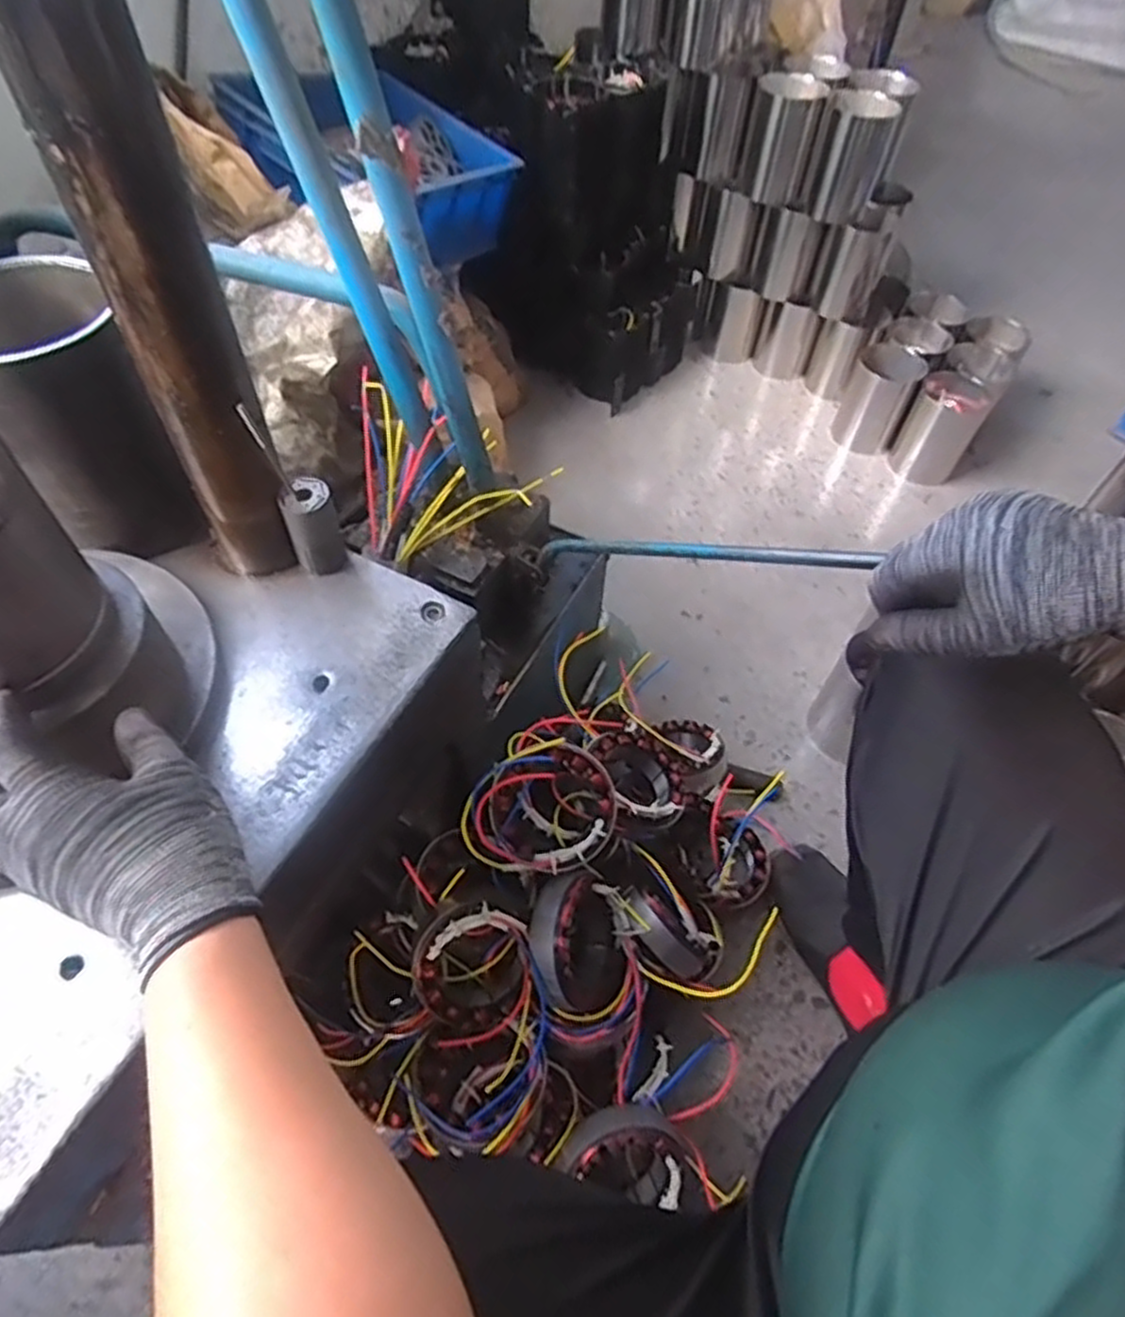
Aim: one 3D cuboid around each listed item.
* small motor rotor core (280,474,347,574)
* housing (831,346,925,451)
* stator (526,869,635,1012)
[{"bbox_3d":[-0.196,-0.105,0.590,0.037,0.078,0.030,-15,56,-13],"label":"small motor rotor core"},{"bbox_3d":[0.593,-0.490,1.407,0.117,0.160,0.137,22,56,13],"label":"housing"},{"bbox_3d":[0.019,0.260,0.681,0.049,0.131,0.118,-11,53,31],"label":"stator"}]

